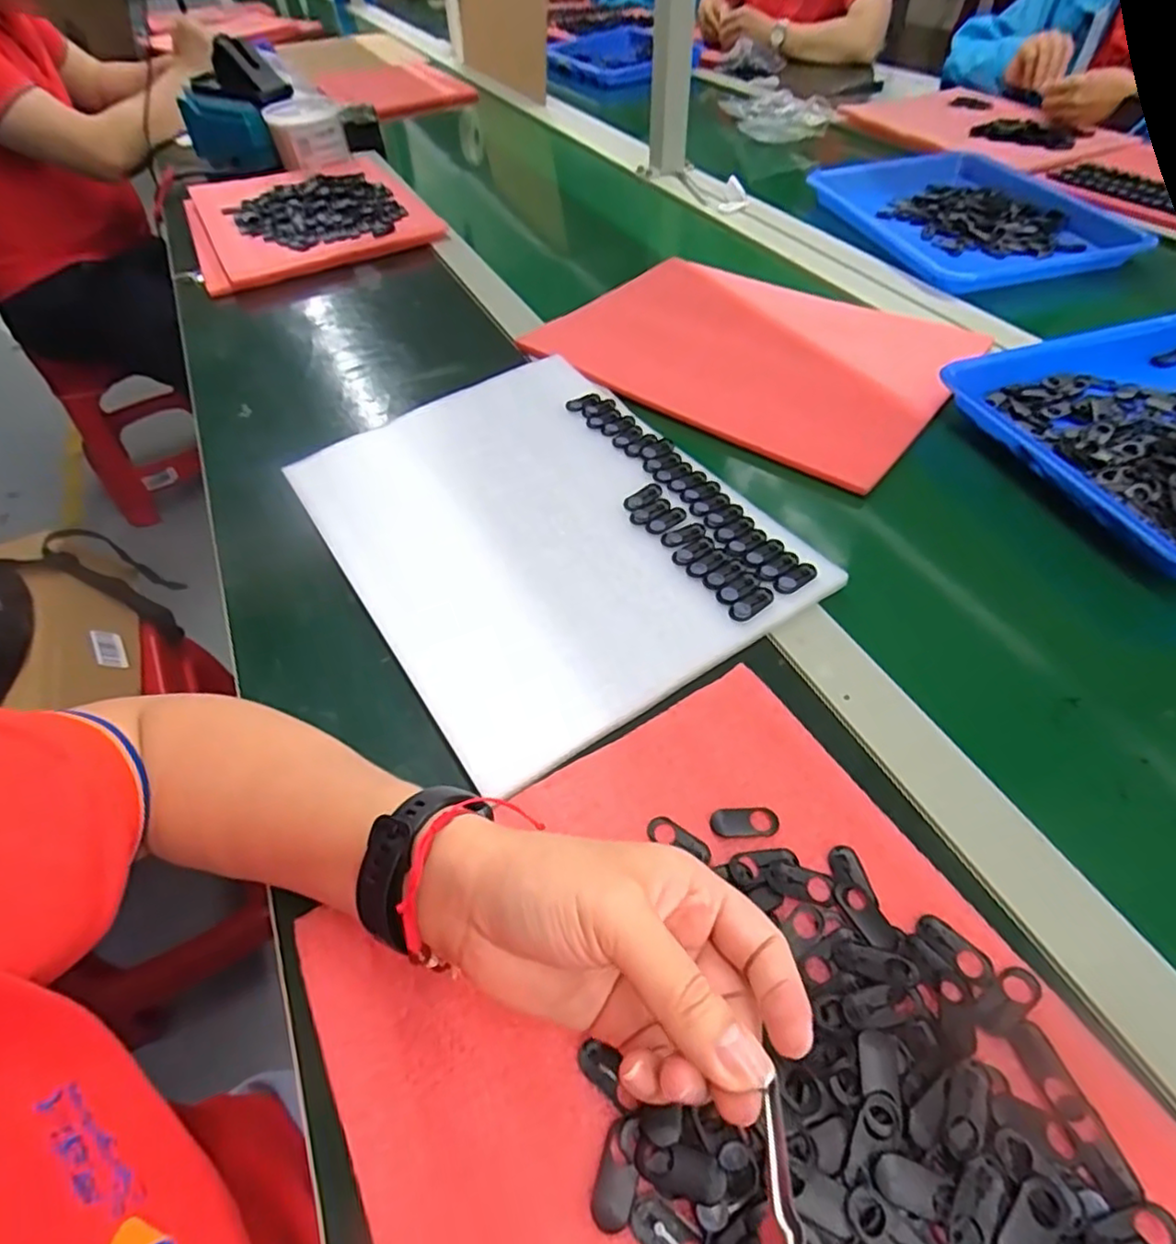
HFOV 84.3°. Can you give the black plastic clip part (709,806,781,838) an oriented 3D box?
[{"bbox_3d":[0.075,0.096,0.312,0.032,0.004,0.016,-1,50,3],"label":"black plastic clip part"}]

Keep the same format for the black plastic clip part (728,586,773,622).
[{"bbox_3d":[0.098,-0.011,0.391,0.032,0.004,0.015,-32,55,-22],"label":"black plastic clip part"}]

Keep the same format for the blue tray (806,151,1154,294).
[{"bbox_3d":[0.459,-0.492,0.793,0.270,0.039,0.354,-12,50,-6],"label":"blue tray"}]

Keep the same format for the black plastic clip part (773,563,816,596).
[{"bbox_3d":[0.129,-0.026,0.403,0.033,0.004,0.014,-32,55,-21],"label":"black plastic clip part"}]

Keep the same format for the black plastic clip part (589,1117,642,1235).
[{"bbox_3d":[0.012,0.197,0.232,0.015,0.007,0.032,17,53,17],"label":"black plastic clip part"}]

